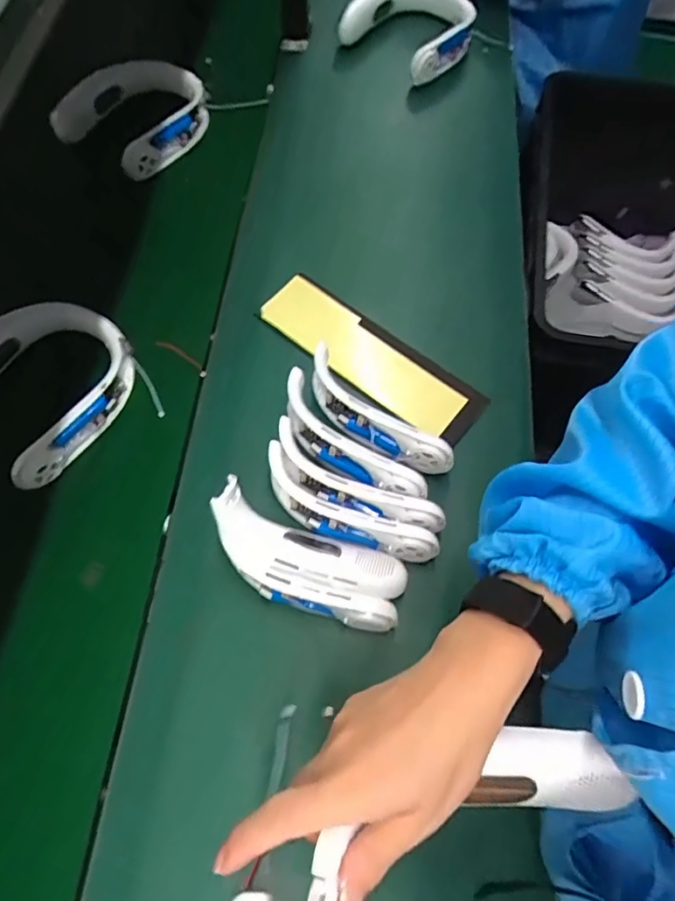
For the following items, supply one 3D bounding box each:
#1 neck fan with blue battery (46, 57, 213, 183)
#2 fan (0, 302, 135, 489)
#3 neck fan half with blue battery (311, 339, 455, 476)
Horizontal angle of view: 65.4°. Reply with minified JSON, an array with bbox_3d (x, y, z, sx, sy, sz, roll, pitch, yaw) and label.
[{"bbox_3d":[-0.305,-0.517,0.795,0.170,0.070,0.200,35,70,13],"label":"neck fan with blue battery"},{"bbox_3d":[-0.344,-0.081,0.604,0.182,0.045,0.198,32,69,12],"label":"fan"},{"bbox_3d":[0.038,-0.039,0.585,0.201,0.048,0.056,39,71,15],"label":"neck fan half with blue battery"}]

